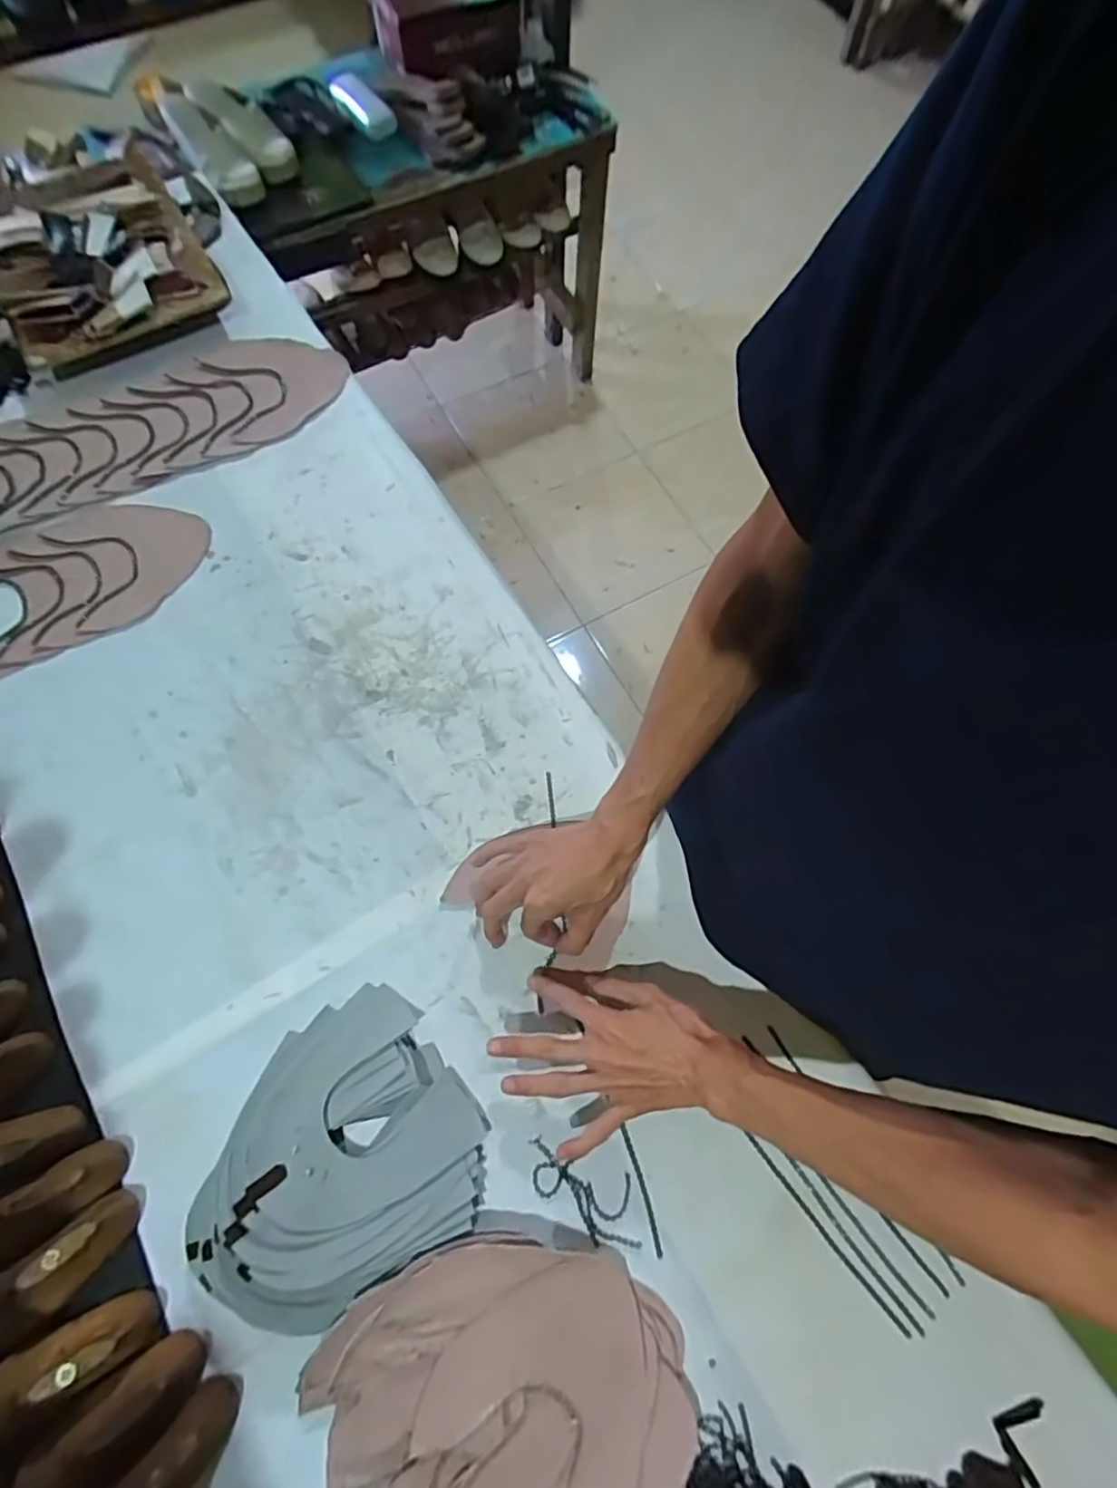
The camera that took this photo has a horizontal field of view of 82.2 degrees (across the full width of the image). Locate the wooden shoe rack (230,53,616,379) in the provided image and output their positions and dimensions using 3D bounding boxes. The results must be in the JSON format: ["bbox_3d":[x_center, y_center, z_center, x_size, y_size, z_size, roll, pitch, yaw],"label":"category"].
[{"bbox_3d":[-0.282,-1.127,1.483,0.798,0.568,0.327,-32,74,-12],"label":"wooden shoe rack"}]

